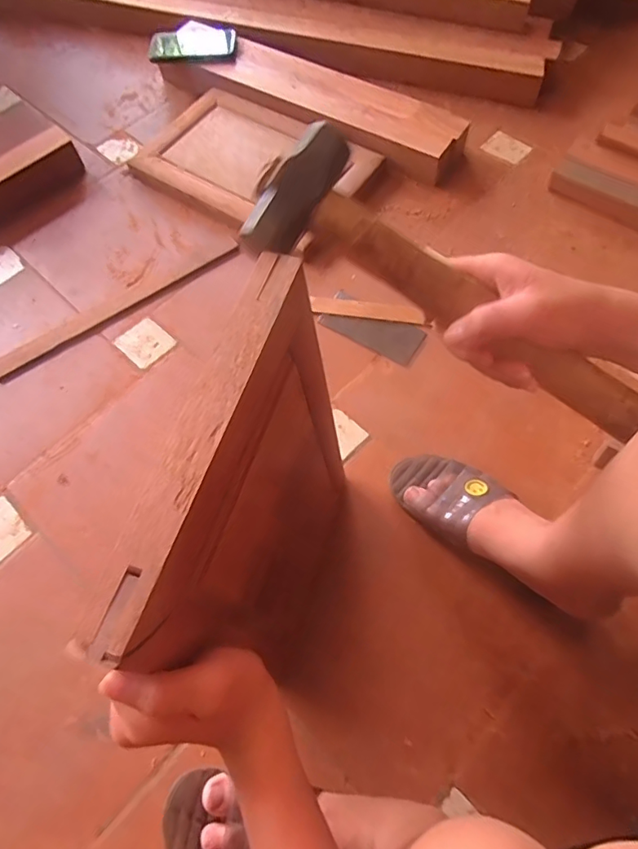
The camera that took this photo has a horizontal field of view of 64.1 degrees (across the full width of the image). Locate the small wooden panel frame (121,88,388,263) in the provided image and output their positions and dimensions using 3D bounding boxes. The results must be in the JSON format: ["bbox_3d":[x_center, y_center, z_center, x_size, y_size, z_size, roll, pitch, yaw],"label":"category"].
[{"bbox_3d":[-0.134,-0.447,0.869,0.331,0.035,0.238,33,71,17],"label":"small wooden panel frame"}]

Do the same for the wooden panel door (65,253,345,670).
[{"bbox_3d":[-0.037,0.063,0.388,0.032,0.283,0.231,12,65,16],"label":"wooden panel door"}]

